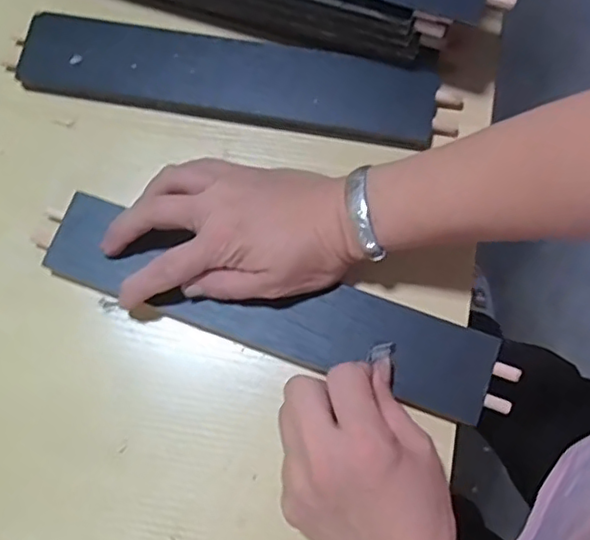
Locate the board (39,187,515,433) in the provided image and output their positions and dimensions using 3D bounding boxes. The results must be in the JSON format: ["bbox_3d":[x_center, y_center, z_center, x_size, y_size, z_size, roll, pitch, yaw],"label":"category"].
[{"bbox_3d":[-0.018,0.022,0.376,0.307,0.019,0.057,18,78,5],"label":"board"}]

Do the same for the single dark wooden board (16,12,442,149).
[{"bbox_3d":[-0.046,-0.138,0.420,0.286,0.019,0.065,11,77,3],"label":"single dark wooden board"}]

